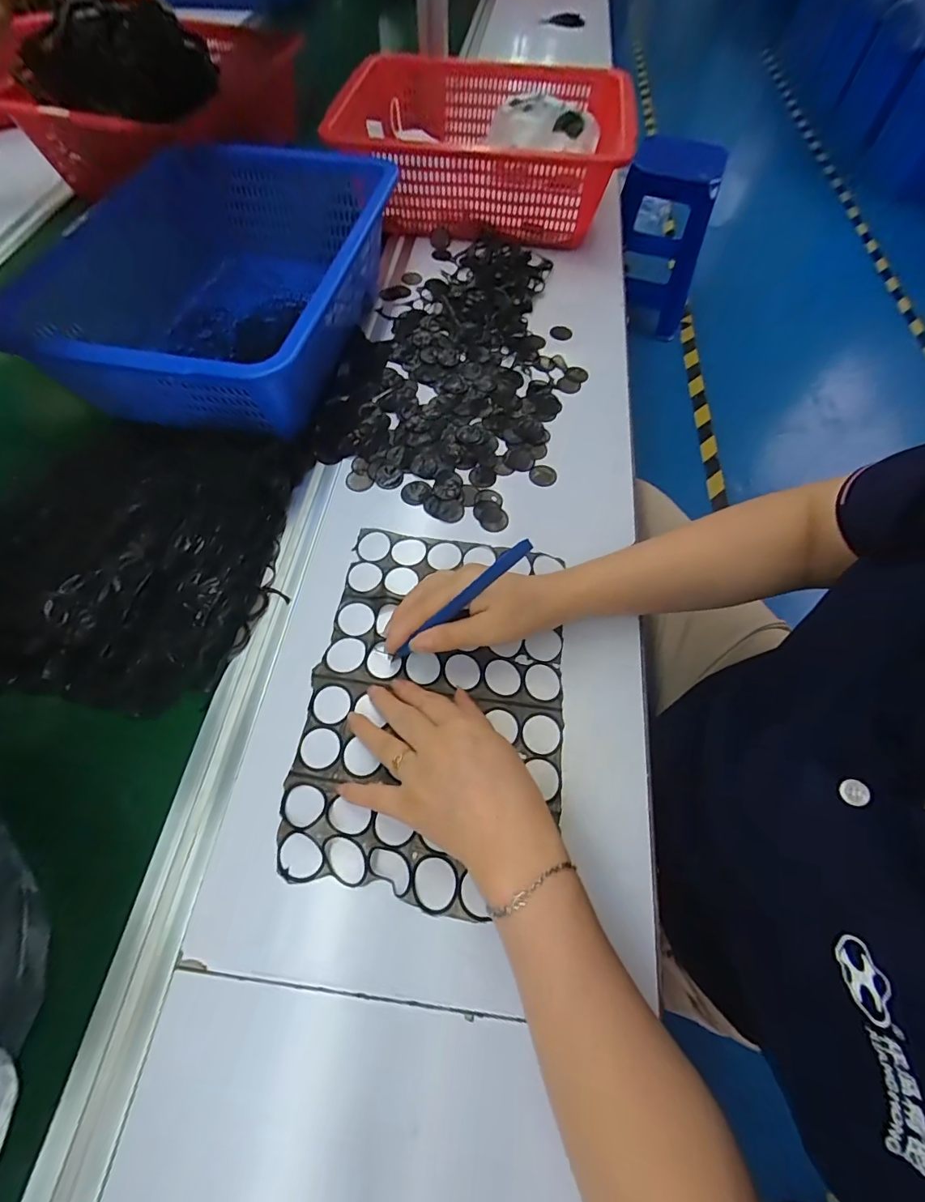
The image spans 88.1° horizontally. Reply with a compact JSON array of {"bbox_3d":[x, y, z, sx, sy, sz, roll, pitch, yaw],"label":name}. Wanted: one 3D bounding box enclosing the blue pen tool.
[{"bbox_3d":[-0.006,0.006,0.348,0.013,0.150,0.009,6,50,-51],"label":"blue pen tool"}]

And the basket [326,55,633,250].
[{"bbox_3d":[0.032,-0.640,0.687,0.383,0.117,0.306,8,63,2],"label":"basket"}]

